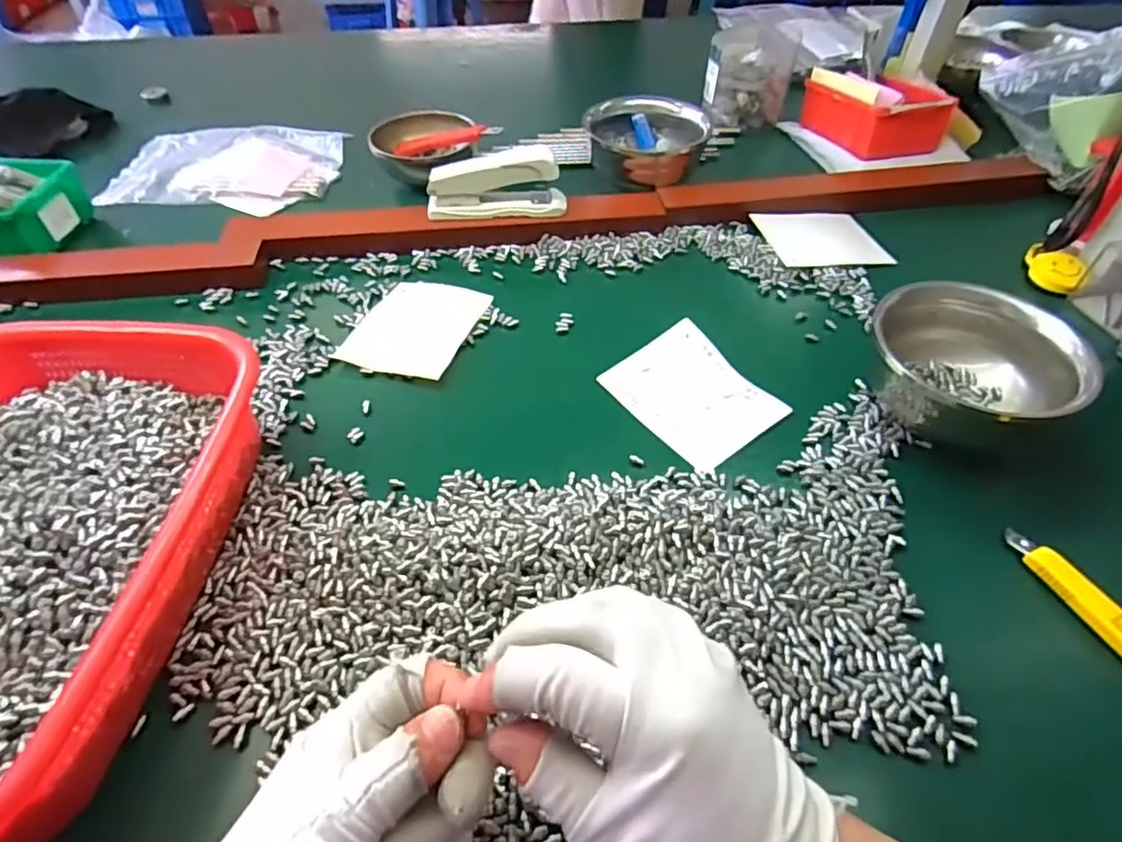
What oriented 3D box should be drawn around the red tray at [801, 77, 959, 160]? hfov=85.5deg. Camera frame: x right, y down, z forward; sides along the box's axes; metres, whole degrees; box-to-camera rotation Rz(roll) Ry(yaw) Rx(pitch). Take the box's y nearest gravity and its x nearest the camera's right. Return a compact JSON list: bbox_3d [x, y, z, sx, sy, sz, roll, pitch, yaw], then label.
[{"bbox_3d":[0.340,-0.339,0.660,0.095,0.053,0.143,-11,50,-11],"label":"red tray"}]

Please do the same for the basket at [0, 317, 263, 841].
[{"bbox_3d":[-0.282,0.058,0.316,0.210,0.072,0.301,1,48,0],"label":"basket"}]

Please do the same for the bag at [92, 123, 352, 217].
[{"bbox_3d":[-0.358,-0.280,0.661,0.226,0.022,0.153,3,48,1],"label":"bag"}]

